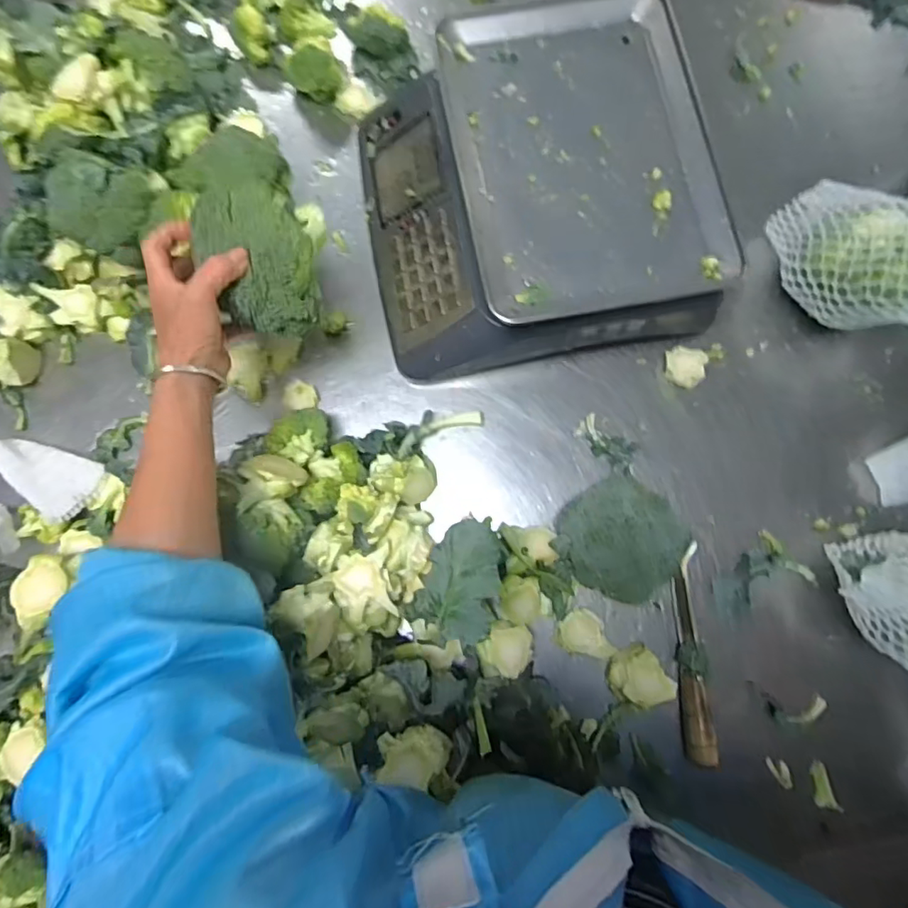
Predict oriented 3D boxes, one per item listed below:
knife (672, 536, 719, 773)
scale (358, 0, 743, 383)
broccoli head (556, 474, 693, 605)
[{"bbox_3d":[0.233,0.190,0.552,0.026,0.031,0.199,1,81,1],"label":"knife"},{"bbox_3d":[0.074,-0.267,0.587,0.327,0.114,0.327,-12,81,-1],"label":"scale"},{"bbox_3d":[0.163,0.077,0.543,0.112,0.090,0.106,0,81,1],"label":"broccoli head"}]

